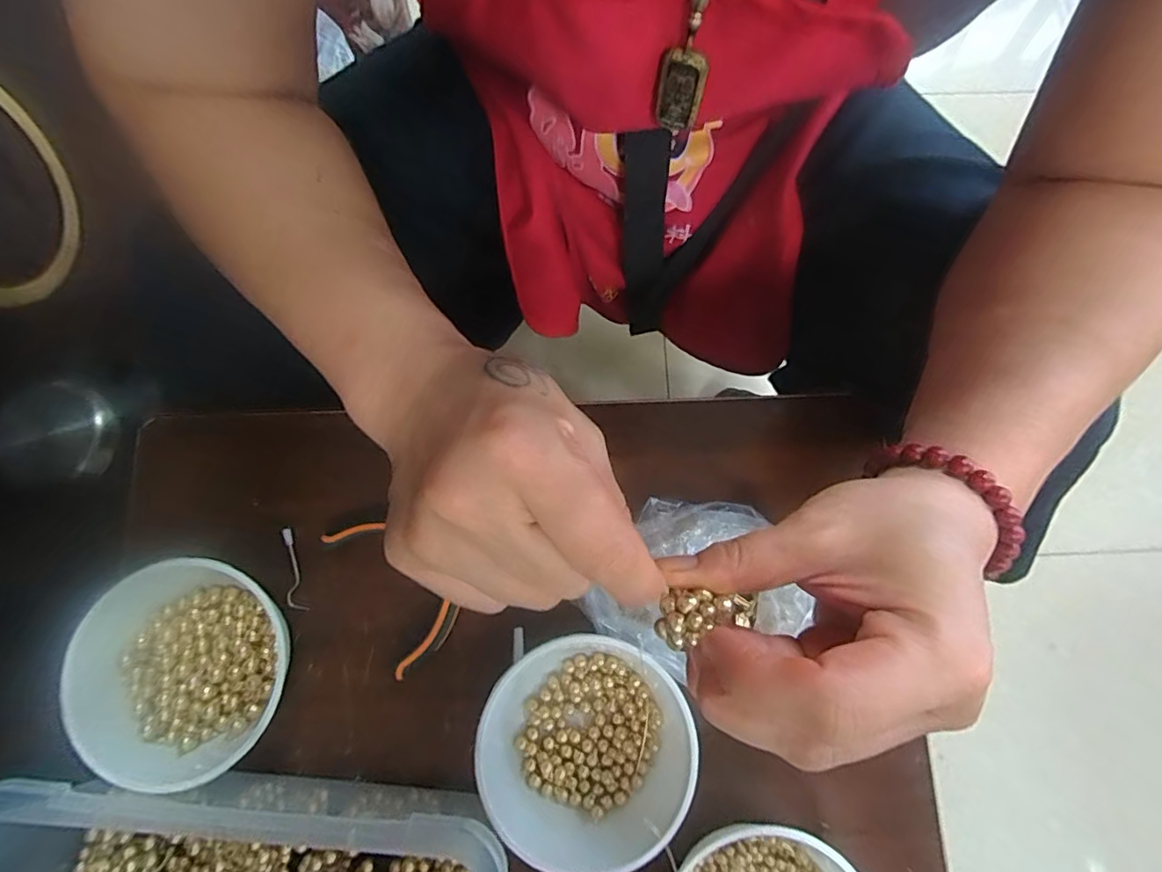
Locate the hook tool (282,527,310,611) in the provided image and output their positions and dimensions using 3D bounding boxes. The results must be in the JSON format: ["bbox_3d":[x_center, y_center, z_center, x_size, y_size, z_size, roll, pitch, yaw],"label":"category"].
[{"bbox_3d":[-0.183,0.084,0.333,0.012,0.007,0.053,-15,78,-4],"label":"hook tool"}]

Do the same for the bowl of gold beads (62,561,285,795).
[{"bbox_3d":[-0.220,0.131,0.302,0.107,0.049,0.113,0,78,-1],"label":"bowl of gold beads"}]

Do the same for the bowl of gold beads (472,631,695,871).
[{"bbox_3d":[0.002,0.172,0.298,0.110,0.049,0.111,0,78,-1],"label":"bowl of gold beads"}]

